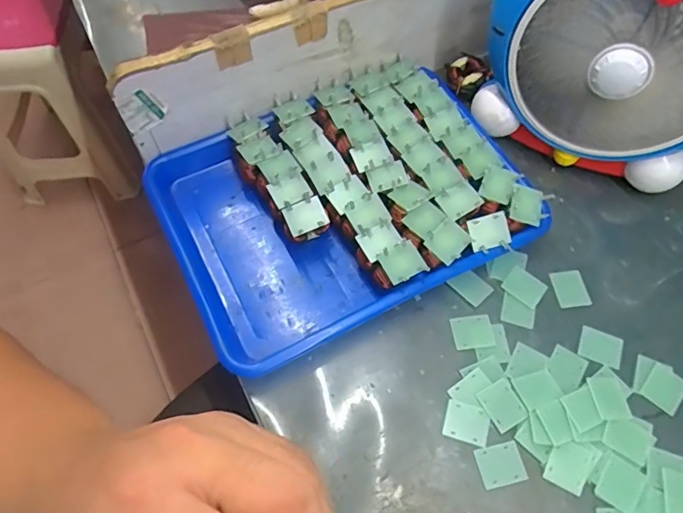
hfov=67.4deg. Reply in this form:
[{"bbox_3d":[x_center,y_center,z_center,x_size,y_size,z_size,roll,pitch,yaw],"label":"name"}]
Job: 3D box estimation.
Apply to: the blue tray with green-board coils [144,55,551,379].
[{"bbox_3d":[-0.002,-0.058,0.493,0.320,0.050,0.246,-24,64,-14],"label":"blue tray with green-board coils"}]

